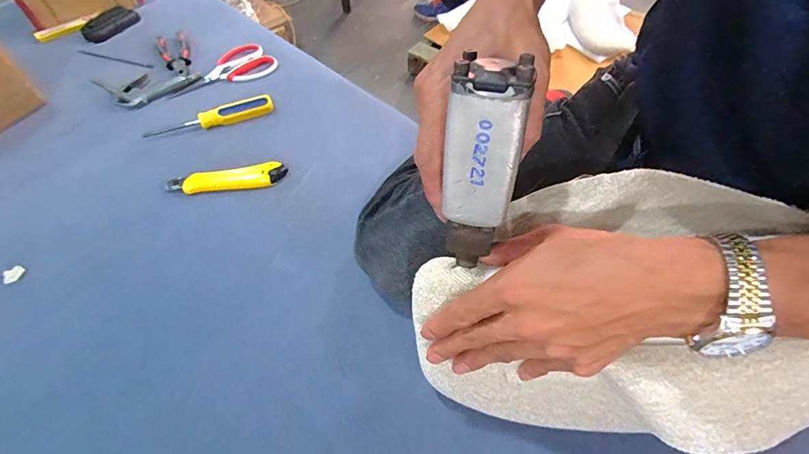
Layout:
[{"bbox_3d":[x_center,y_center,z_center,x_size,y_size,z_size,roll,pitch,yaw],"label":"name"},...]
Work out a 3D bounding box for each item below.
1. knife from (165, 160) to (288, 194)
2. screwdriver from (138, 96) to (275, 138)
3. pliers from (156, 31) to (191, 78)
[{"bbox_3d":[-0.251,-0.067,0.565,0.159,0.022,0.035,-9,57,-7],"label":"knife"},{"bbox_3d":[-0.309,-0.174,0.634,0.196,0.030,0.026,-17,58,-12],"label":"screwdriver"},{"bbox_3d":[-0.429,-0.328,0.752,0.052,0.009,0.149,-25,60,-16],"label":"pliers"}]

